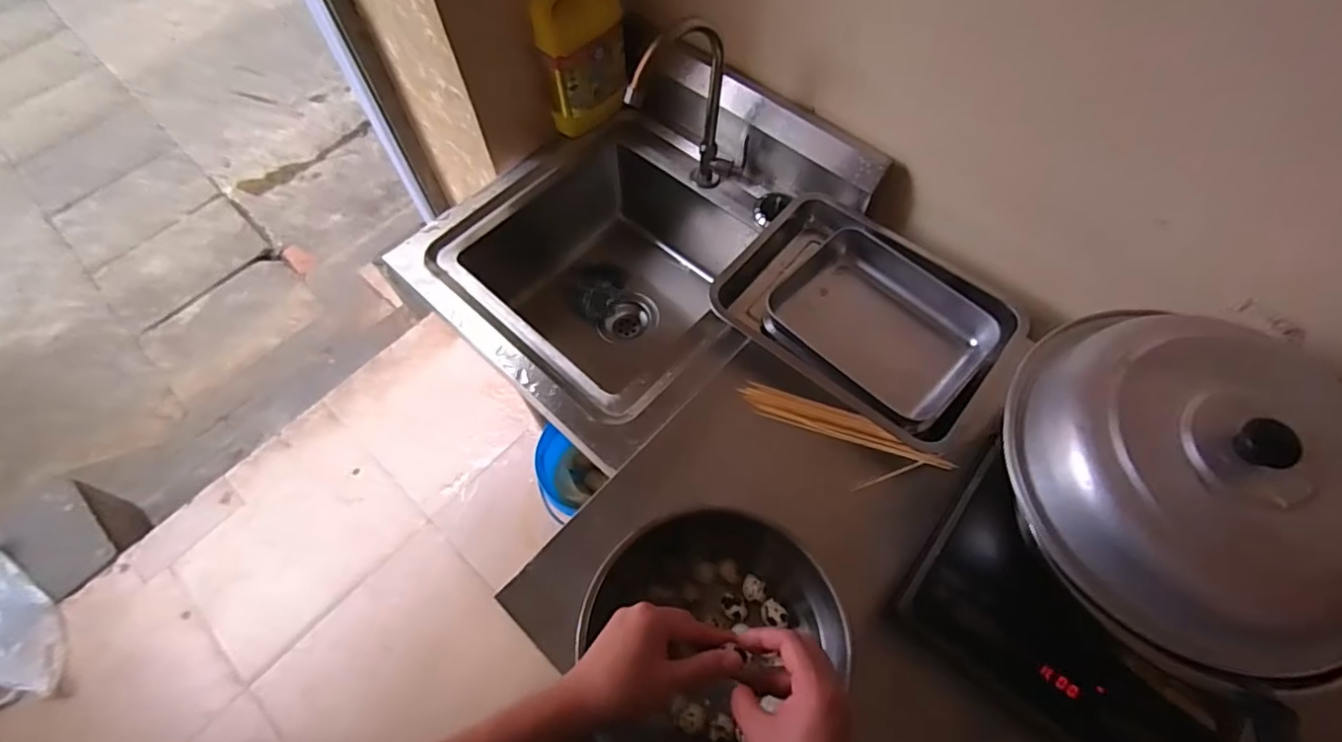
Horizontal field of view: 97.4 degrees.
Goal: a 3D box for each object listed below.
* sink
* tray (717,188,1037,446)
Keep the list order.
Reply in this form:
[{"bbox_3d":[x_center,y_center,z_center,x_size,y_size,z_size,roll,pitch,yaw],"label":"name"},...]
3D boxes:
[{"bbox_3d":[-0.058,-0.179,0.944,0.488,0.331,0.558,41,70,19],"label":"sink"},{"bbox_3d":[0.258,-0.078,0.794,0.348,0.076,0.250,37,69,15],"label":"tray"}]

